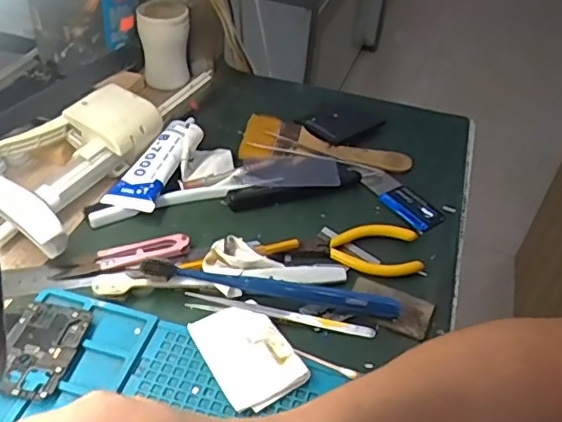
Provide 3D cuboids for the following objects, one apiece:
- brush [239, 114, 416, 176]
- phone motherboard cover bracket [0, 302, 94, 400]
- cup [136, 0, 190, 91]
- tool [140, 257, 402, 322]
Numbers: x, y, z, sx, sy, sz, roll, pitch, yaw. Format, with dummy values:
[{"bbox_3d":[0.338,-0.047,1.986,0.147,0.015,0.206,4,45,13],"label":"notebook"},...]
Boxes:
[{"bbox_3d":[0.044,-0.066,0.560,0.163,0.017,0.062,8,41,4],"label":"brush"},{"bbox_3d":[-0.157,0.090,0.369,0.048,0.006,0.068,10,41,6],"label":"phone motherboard cover bracket"},{"bbox_3d":[-0.127,-0.181,0.618,0.052,0.082,0.050,3,41,-2],"label":"cup"},{"bbox_3d":[-0.006,0.054,0.406,0.181,0.027,0.018,7,41,2],"label":"tool"}]

